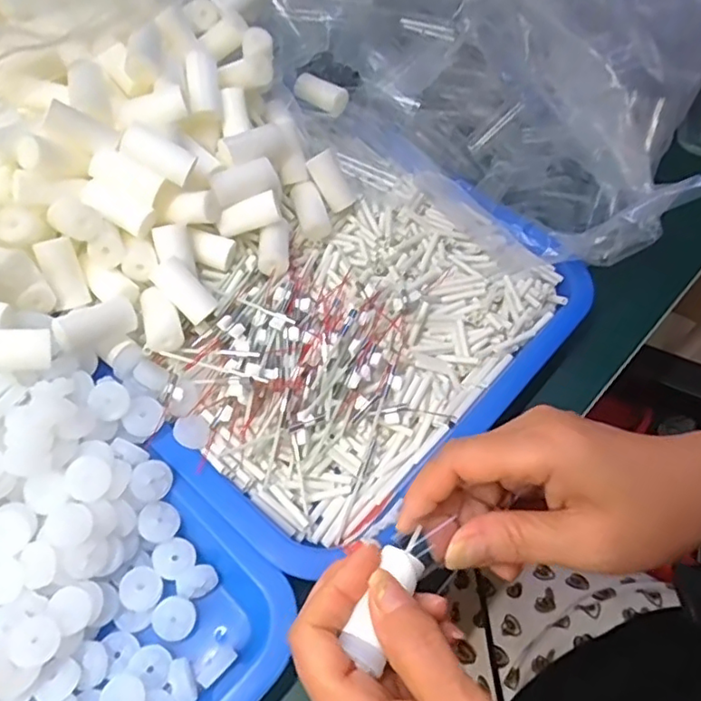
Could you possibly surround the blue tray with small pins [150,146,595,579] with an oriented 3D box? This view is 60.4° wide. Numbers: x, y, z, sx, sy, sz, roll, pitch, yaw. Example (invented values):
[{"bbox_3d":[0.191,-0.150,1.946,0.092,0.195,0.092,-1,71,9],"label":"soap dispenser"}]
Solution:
[{"bbox_3d":[0.013,-0.015,0.388,0.187,0.037,0.288,38,61,17],"label":"blue tray with small pins"}]

